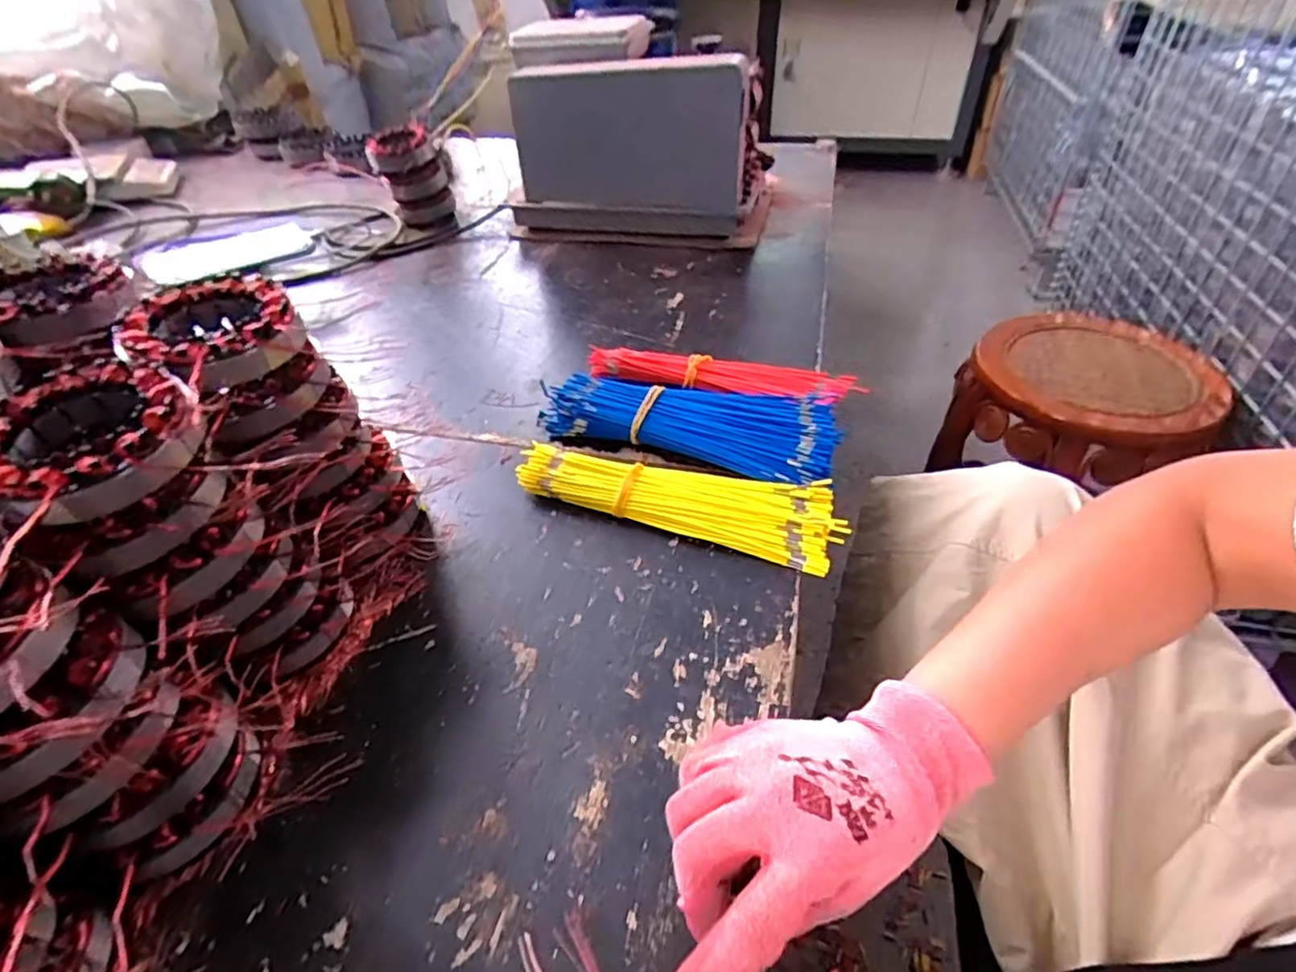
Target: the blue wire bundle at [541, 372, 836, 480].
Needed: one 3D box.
[{"bbox_3d":[0.036,-0.058,0.550,0.250,0.040,0.097,14,45,18],"label":"blue wire bundle"}]

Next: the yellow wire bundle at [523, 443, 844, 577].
[{"bbox_3d":[0.022,0.007,0.490,0.244,0.029,0.069,14,45,17],"label":"yellow wire bundle"}]

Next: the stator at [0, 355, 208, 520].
[{"bbox_3d":[-0.257,-0.020,0.296,0.087,0.029,0.101,-35,51,-30],"label":"stator"}]

